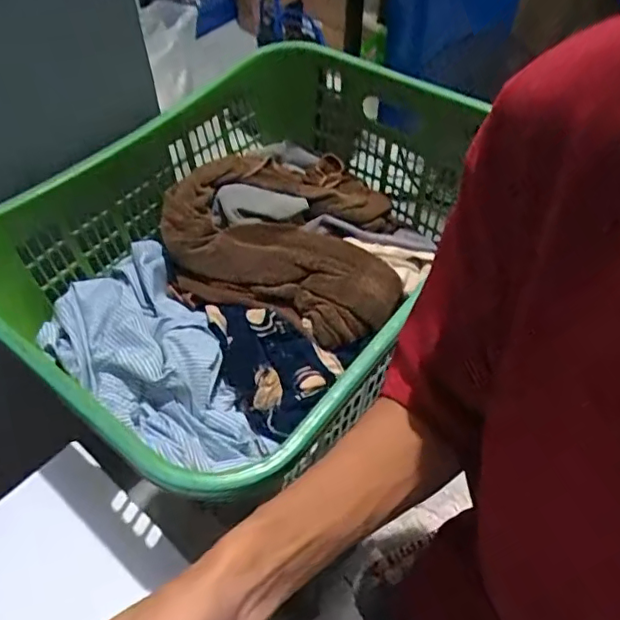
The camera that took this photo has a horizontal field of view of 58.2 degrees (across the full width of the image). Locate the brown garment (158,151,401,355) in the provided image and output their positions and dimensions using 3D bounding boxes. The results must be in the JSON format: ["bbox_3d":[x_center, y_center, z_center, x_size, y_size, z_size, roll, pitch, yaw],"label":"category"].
[{"bbox_3d":[-0.039,-0.106,0.735,0.294,0.052,0.327,2,53,1],"label":"brown garment"}]

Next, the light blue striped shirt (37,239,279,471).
[{"bbox_3d":[-0.186,0.046,0.623,0.157,0.052,0.324,-29,58,-20],"label":"light blue striped shirt"}]

